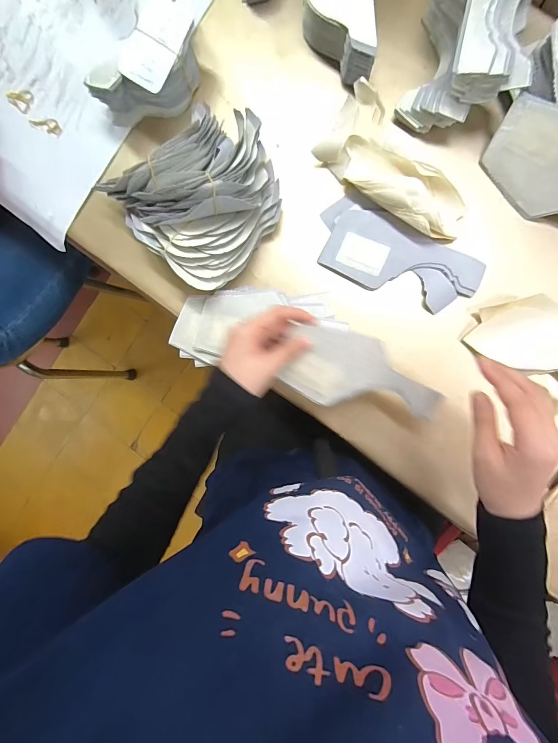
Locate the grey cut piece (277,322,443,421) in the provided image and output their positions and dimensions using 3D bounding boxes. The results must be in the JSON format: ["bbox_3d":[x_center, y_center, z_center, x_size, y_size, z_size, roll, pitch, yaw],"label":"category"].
[{"bbox_3d":[0.089,0.004,0.379,0.168,0.011,0.082,12,112,-3],"label":"grey cut piece"}]

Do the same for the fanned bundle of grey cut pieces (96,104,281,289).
[{"bbox_3d":[-0.085,-0.206,0.407,0.177,0.079,0.167,0,93,6],"label":"fanned bundle of grey cut pieces"}]

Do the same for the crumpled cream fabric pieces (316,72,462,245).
[{"bbox_3d":[0.132,-0.229,0.403,0.193,0.035,0.085,44,97,3],"label":"crumpled cream fabric pieces"}]

